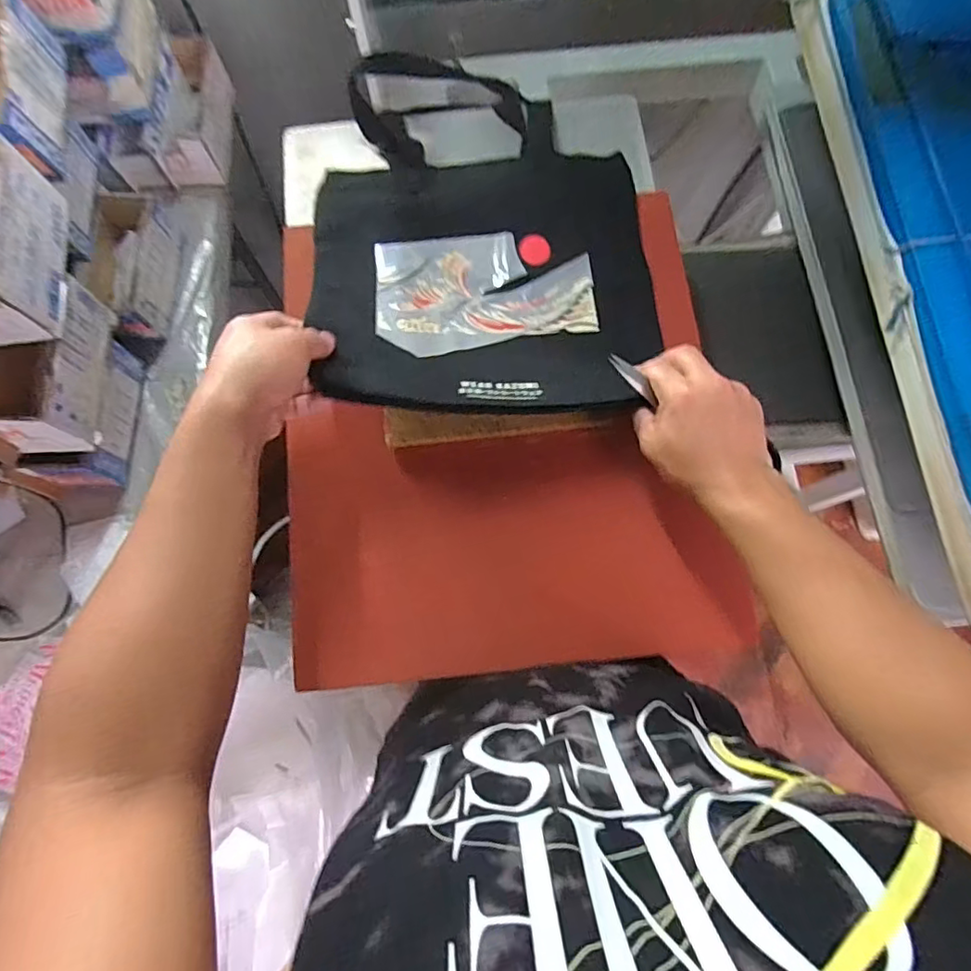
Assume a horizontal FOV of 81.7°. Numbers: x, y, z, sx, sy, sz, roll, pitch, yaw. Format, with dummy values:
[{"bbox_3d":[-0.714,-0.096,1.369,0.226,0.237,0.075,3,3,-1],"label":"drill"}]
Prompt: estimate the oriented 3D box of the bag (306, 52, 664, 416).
[{"bbox_3d":[-0.002,-0.265,0.528,0.308,0.085,0.425,-4,76,-1],"label":"bag"}]

